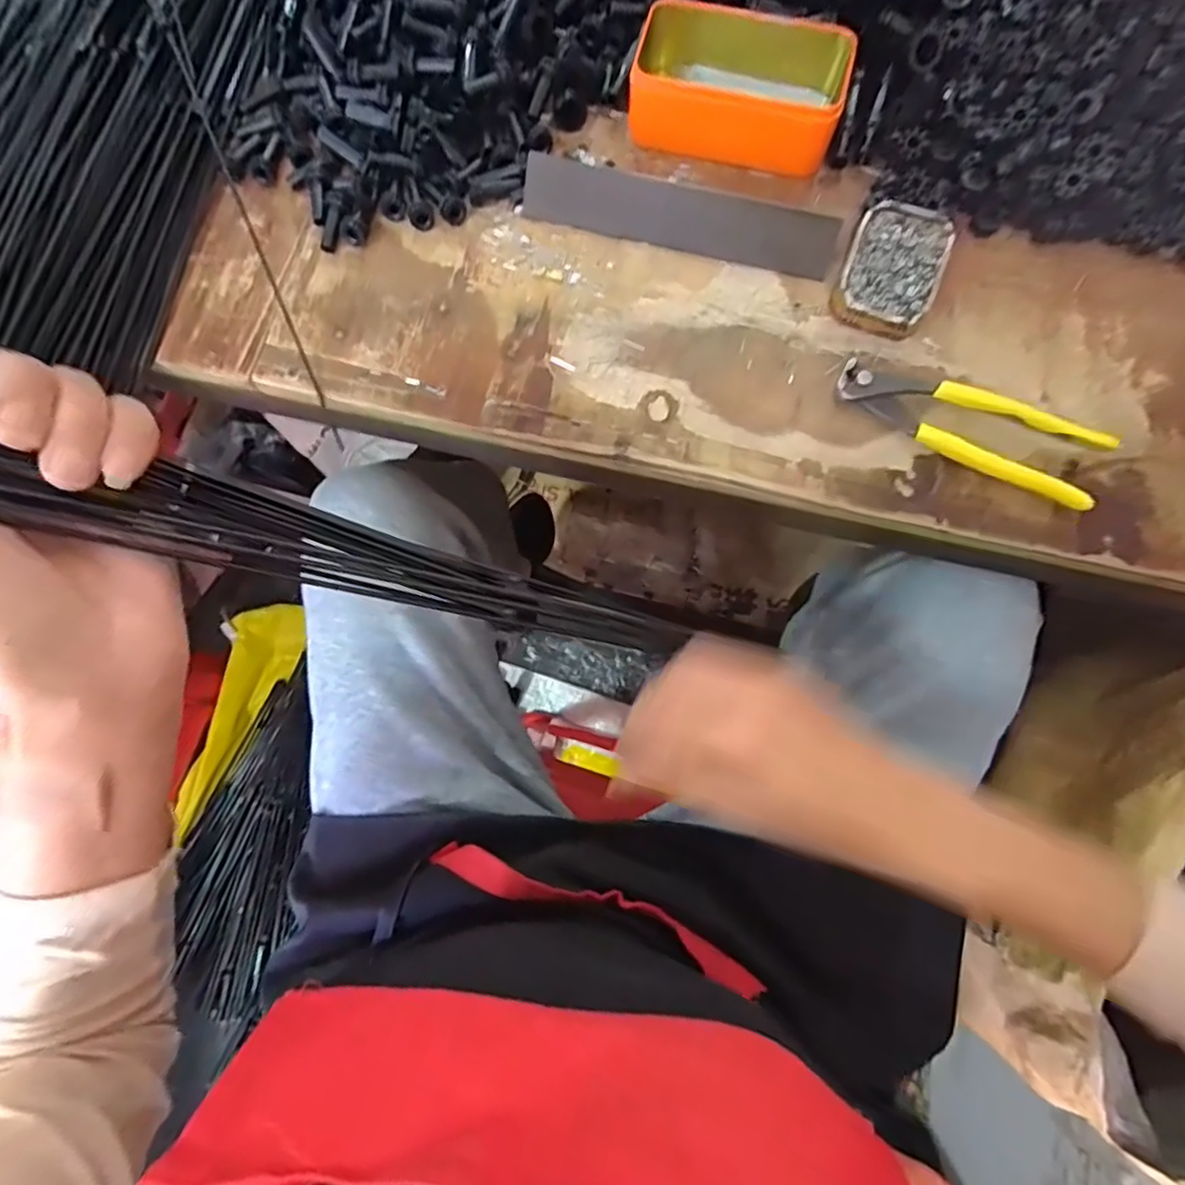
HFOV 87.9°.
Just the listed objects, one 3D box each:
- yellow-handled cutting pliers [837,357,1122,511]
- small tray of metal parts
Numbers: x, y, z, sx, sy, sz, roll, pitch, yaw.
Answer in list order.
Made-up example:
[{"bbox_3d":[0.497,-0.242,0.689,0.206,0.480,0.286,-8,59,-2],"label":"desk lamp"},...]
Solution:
[{"bbox_3d":[0.237,-0.107,0.390,0.163,0.013,0.046,27,93,11],"label":"yellow-handled cutting pliers"},{"bbox_3d":[0.201,-0.216,0.415,0.061,0.027,0.090,21,79,5],"label":"small tray of metal parts"}]

